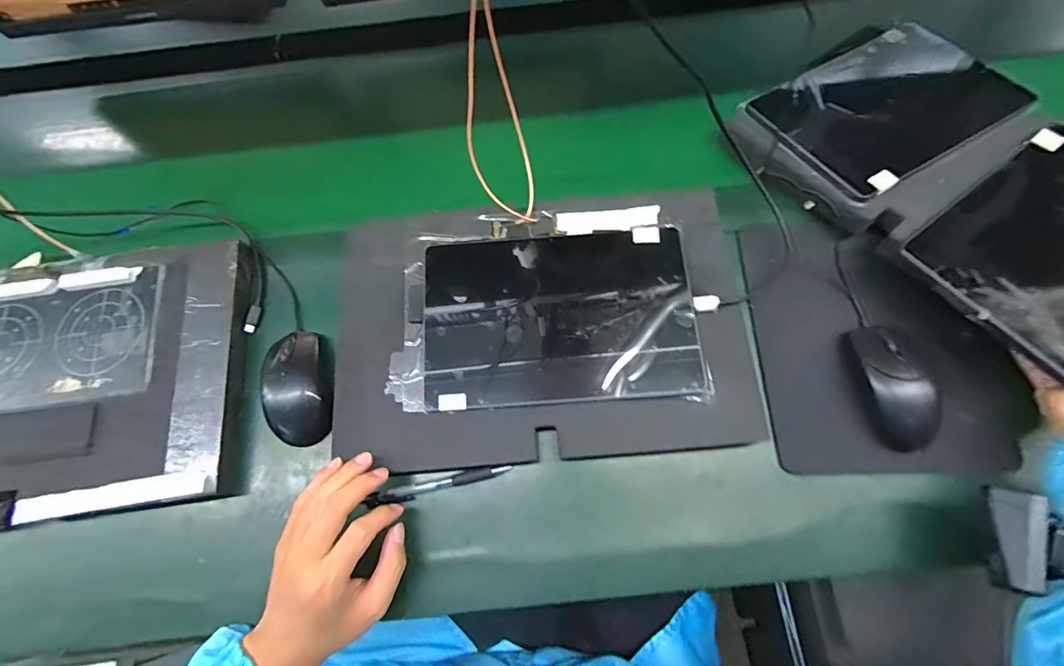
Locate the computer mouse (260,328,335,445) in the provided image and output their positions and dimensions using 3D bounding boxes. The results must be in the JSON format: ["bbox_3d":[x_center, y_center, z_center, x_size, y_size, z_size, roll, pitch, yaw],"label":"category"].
[{"bbox_3d":[-0.231,0.056,0.456,0.065,0.033,0.110,-18,71,-5],"label":"computer mouse"}]

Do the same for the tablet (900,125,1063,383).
[{"bbox_3d":[0.480,-0.084,0.415,0.258,0.017,0.166,-35,71,-14],"label":"tablet"}]

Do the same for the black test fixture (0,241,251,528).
[{"bbox_3d":[-0.474,0.045,0.454,0.359,0.032,0.261,-7,70,-1],"label":"black test fixture"}]

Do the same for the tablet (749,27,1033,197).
[{"bbox_3d":[0.391,-0.250,0.505,0.259,0.016,0.170,-28,65,-9],"label":"tablet"}]

